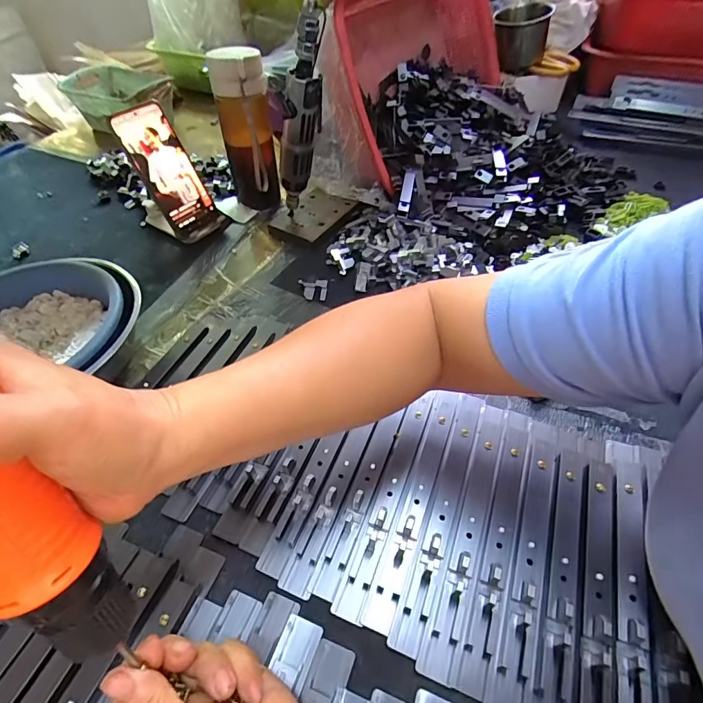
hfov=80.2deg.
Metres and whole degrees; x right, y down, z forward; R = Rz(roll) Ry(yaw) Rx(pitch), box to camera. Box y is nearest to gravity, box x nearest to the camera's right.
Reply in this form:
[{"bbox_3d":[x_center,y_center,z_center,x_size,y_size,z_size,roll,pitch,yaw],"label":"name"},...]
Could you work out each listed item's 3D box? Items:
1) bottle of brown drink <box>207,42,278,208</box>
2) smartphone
[{"bbox_3d":[-0.145,-0.302,0.592,0.077,0.199,0.075,-15,50,-7],"label":"bottle of brown drink"},{"bbox_3d":[-0.246,-0.237,0.570,0.016,0.176,0.075,13,49,45],"label":"smartphone"}]

